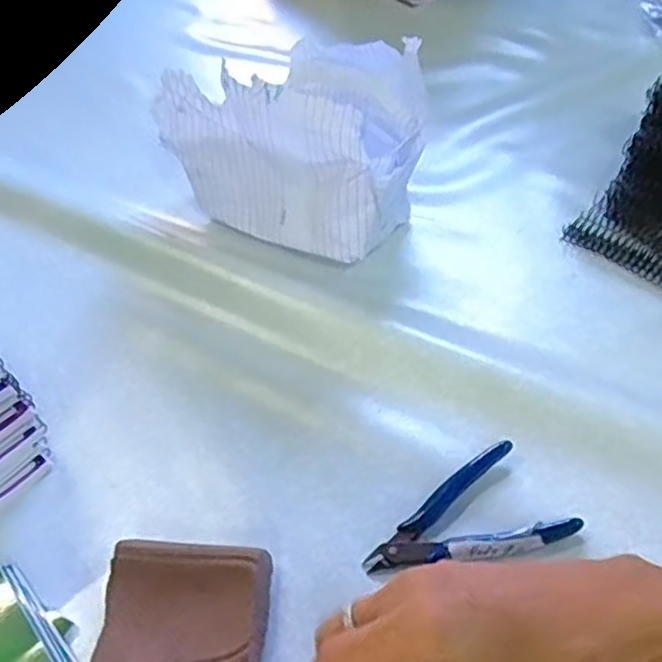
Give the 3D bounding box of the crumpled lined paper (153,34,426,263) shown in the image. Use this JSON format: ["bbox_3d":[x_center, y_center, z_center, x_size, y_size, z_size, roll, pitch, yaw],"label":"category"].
[{"bbox_3d":[-0.004,-0.184,0.635,0.211,0.141,0.203,26,53,30],"label":"crumpled lined paper"}]

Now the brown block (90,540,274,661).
[{"bbox_3d":[-0.079,0.156,0.384,0.089,0.025,0.087,-4,44,3],"label":"brown block"}]

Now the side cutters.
[{"bbox_3d":[0.075,0.112,0.419,0.118,0.010,0.072,-21,46,-14],"label":"side cutters"}]

